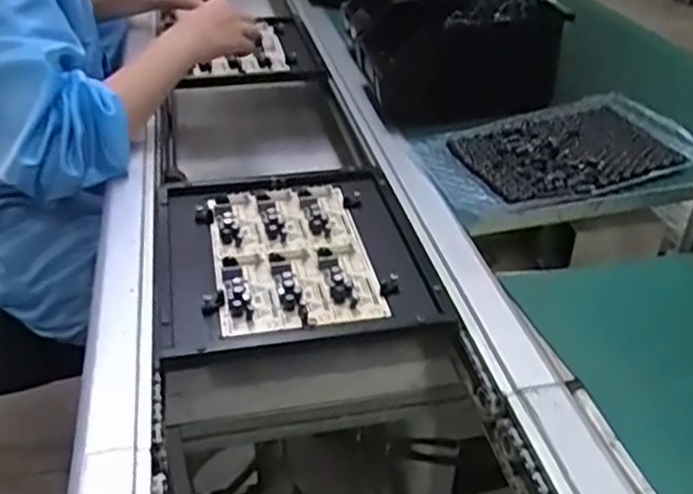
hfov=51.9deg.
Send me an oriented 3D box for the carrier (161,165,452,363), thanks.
[{"bbox_3d":[-0.050,-0.001,0.622,0.220,0.017,0.228,-8,36,-11],"label":"carrier"}]

